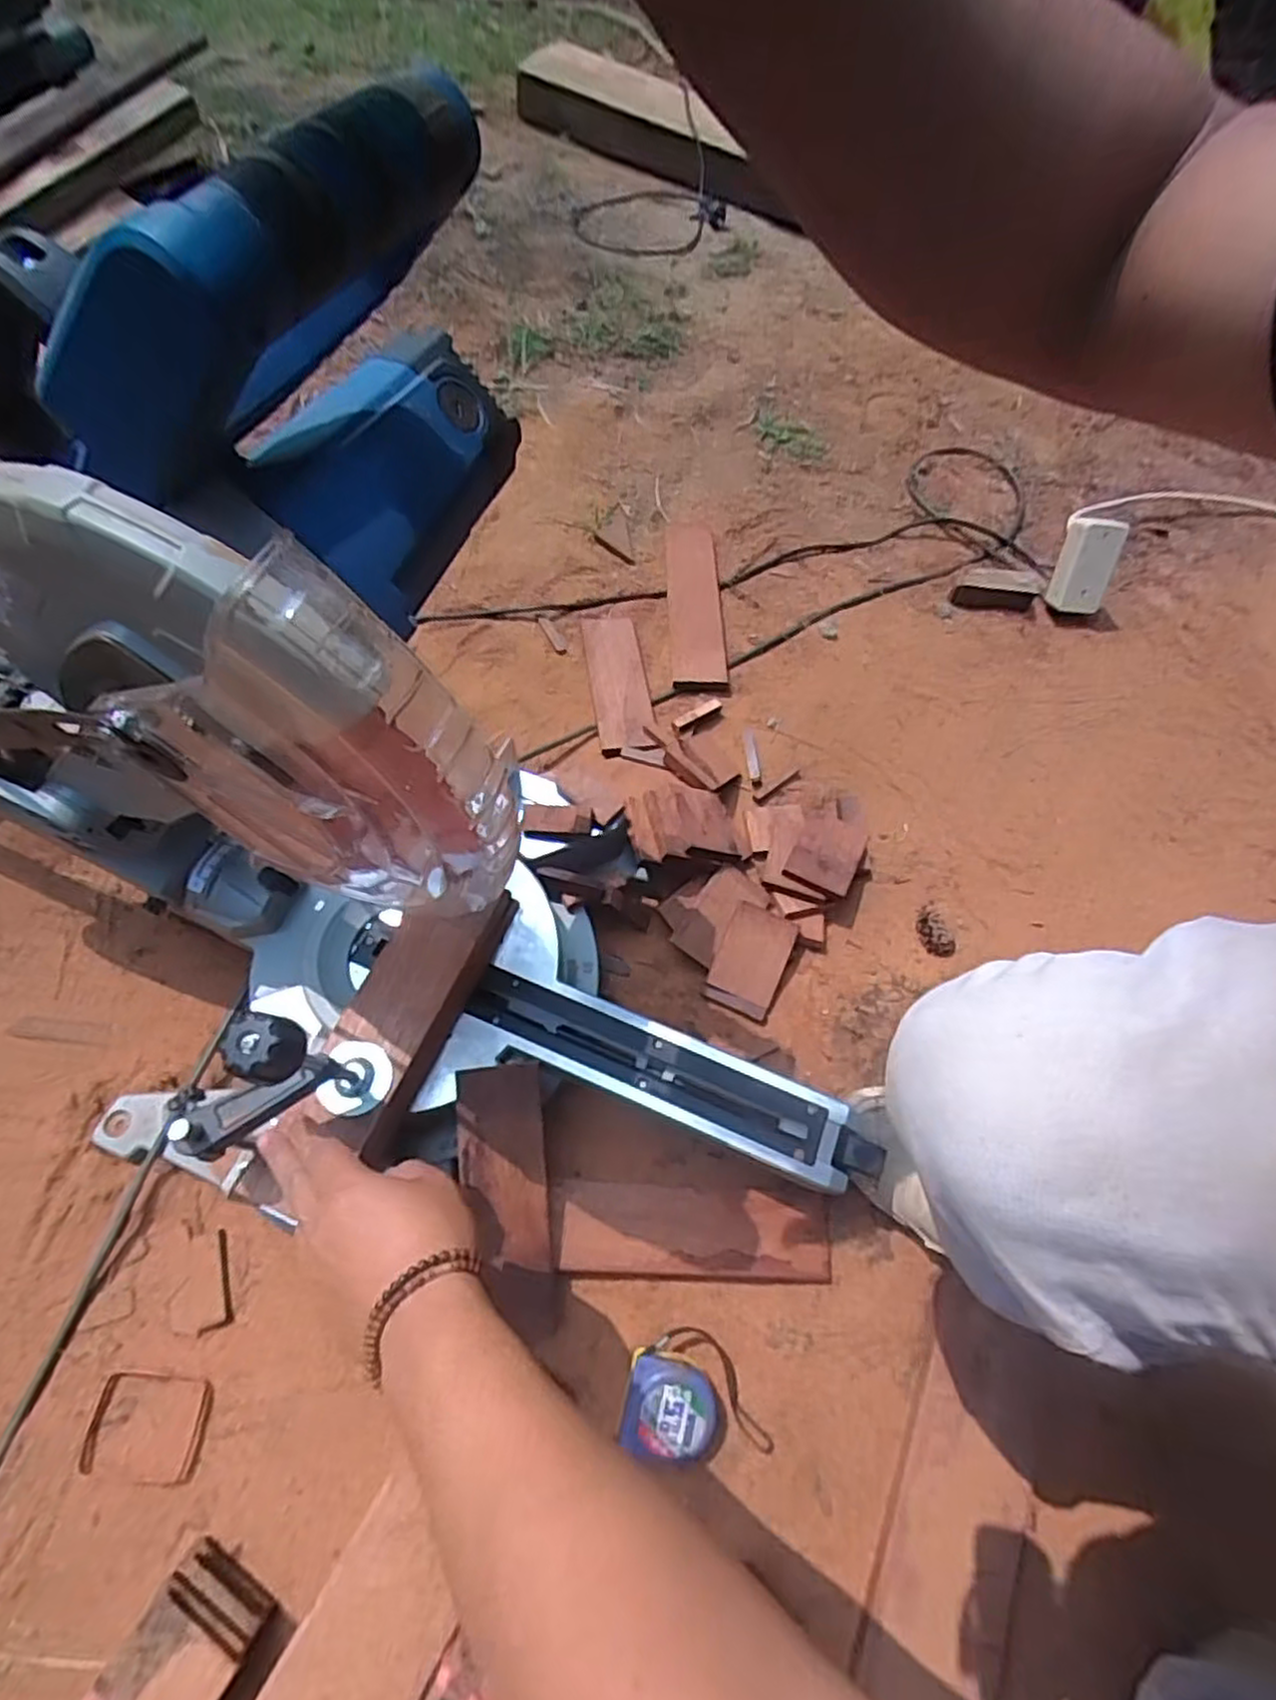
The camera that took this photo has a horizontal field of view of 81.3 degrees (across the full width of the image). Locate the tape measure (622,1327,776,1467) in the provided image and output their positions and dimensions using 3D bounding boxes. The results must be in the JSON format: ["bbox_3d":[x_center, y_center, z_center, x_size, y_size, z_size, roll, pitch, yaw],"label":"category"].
[{"bbox_3d":[0.045,0.406,0.551,0.112,0.052,0.084,7,62,2],"label":"tape measure"}]

